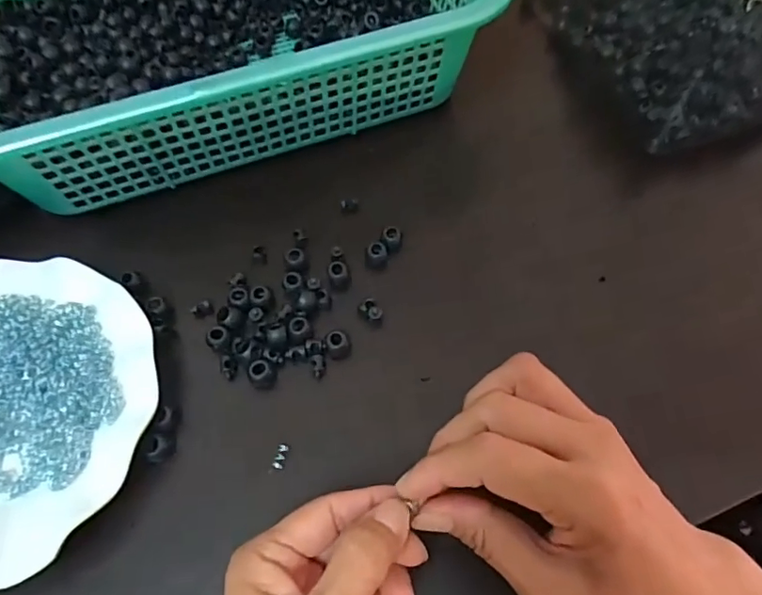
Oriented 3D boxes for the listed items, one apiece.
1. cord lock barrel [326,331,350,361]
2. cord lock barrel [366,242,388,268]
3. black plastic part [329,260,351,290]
[{"bbox_3d":[-0.027,0.031,0.330,0.015,0.019,0.014,1,62,-3],"label":"cord lock barrel"},{"bbox_3d":[-0.002,-0.028,0.359,0.014,0.019,0.011,6,62,0],"label":"cord lock barrel"},{"bbox_3d":[-0.027,-0.014,0.351,0.014,0.020,0.013,1,66,-3],"label":"black plastic part"}]

